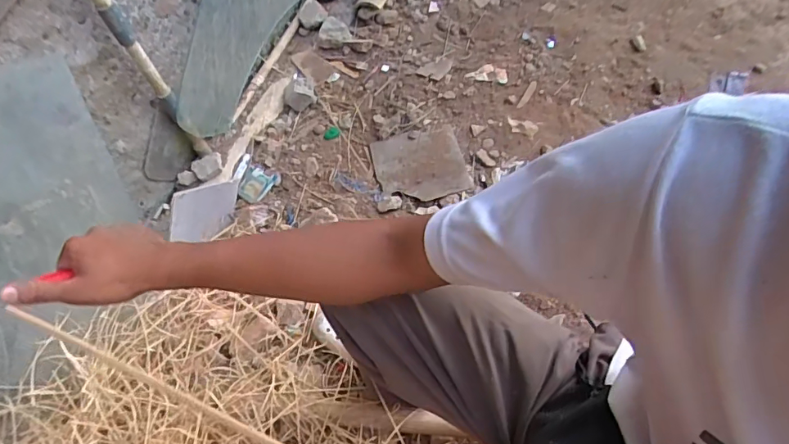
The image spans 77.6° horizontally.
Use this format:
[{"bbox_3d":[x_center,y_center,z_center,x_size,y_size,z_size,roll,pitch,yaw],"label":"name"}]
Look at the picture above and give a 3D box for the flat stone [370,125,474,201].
[{"bbox_3d":[0.062,-0.143,1.197,0.208,0.019,0.209,-12,55,-4],"label":"flat stone"}]

